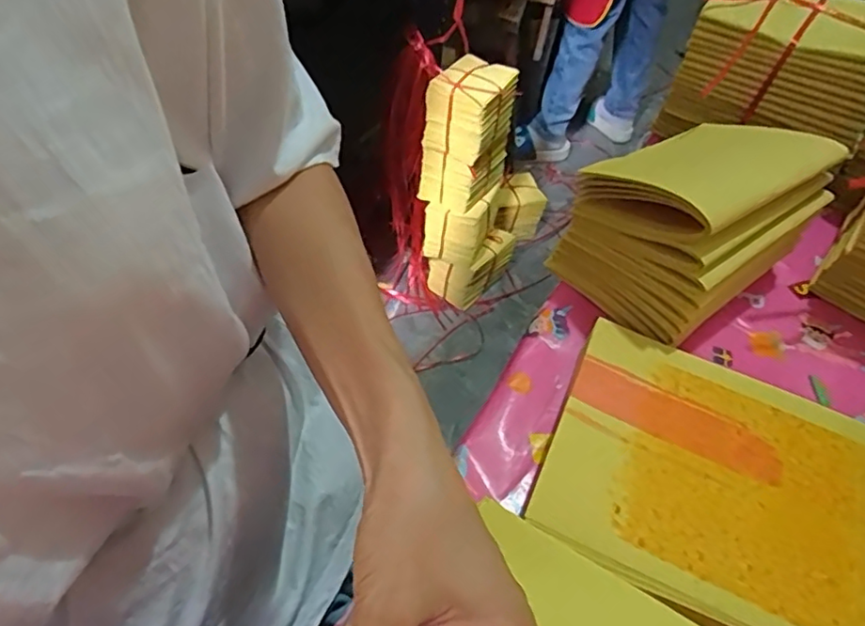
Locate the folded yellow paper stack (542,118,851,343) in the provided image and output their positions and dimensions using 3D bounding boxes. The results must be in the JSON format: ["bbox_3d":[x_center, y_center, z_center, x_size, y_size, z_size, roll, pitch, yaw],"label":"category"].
[{"bbox_3d":[0.203,-0.073,0.462,0.172,0.102,0.120,-29,61,-24],"label":"folded yellow paper stack"}]

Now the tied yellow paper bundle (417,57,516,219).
[{"bbox_3d":[0.071,-0.358,1.257,0.142,0.297,0.167,26,55,14],"label":"tied yellow paper bundle"}]

